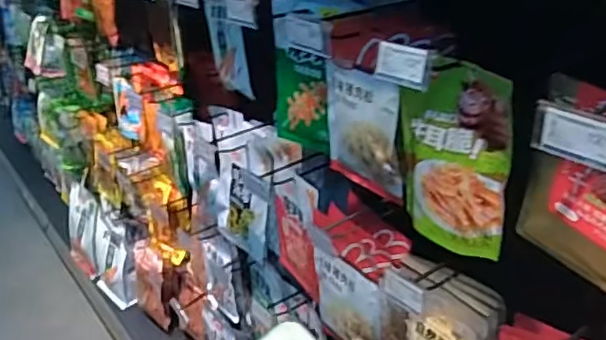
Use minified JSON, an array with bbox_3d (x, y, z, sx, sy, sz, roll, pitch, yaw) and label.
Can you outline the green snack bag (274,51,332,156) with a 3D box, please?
[{"bbox_3d":[0.001,-0.116,1.038,0.023,0.166,0.135,-28,37,-37],"label":"green snack bag"}]

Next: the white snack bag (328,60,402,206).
[{"bbox_3d":[0.089,-0.060,0.895,0.030,0.179,0.155,-18,32,-24],"label":"white snack bag"}]

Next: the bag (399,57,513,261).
[{"bbox_3d":[0.189,-0.018,0.769,0.047,0.246,0.162,-15,31,-20],"label":"bag"}]

